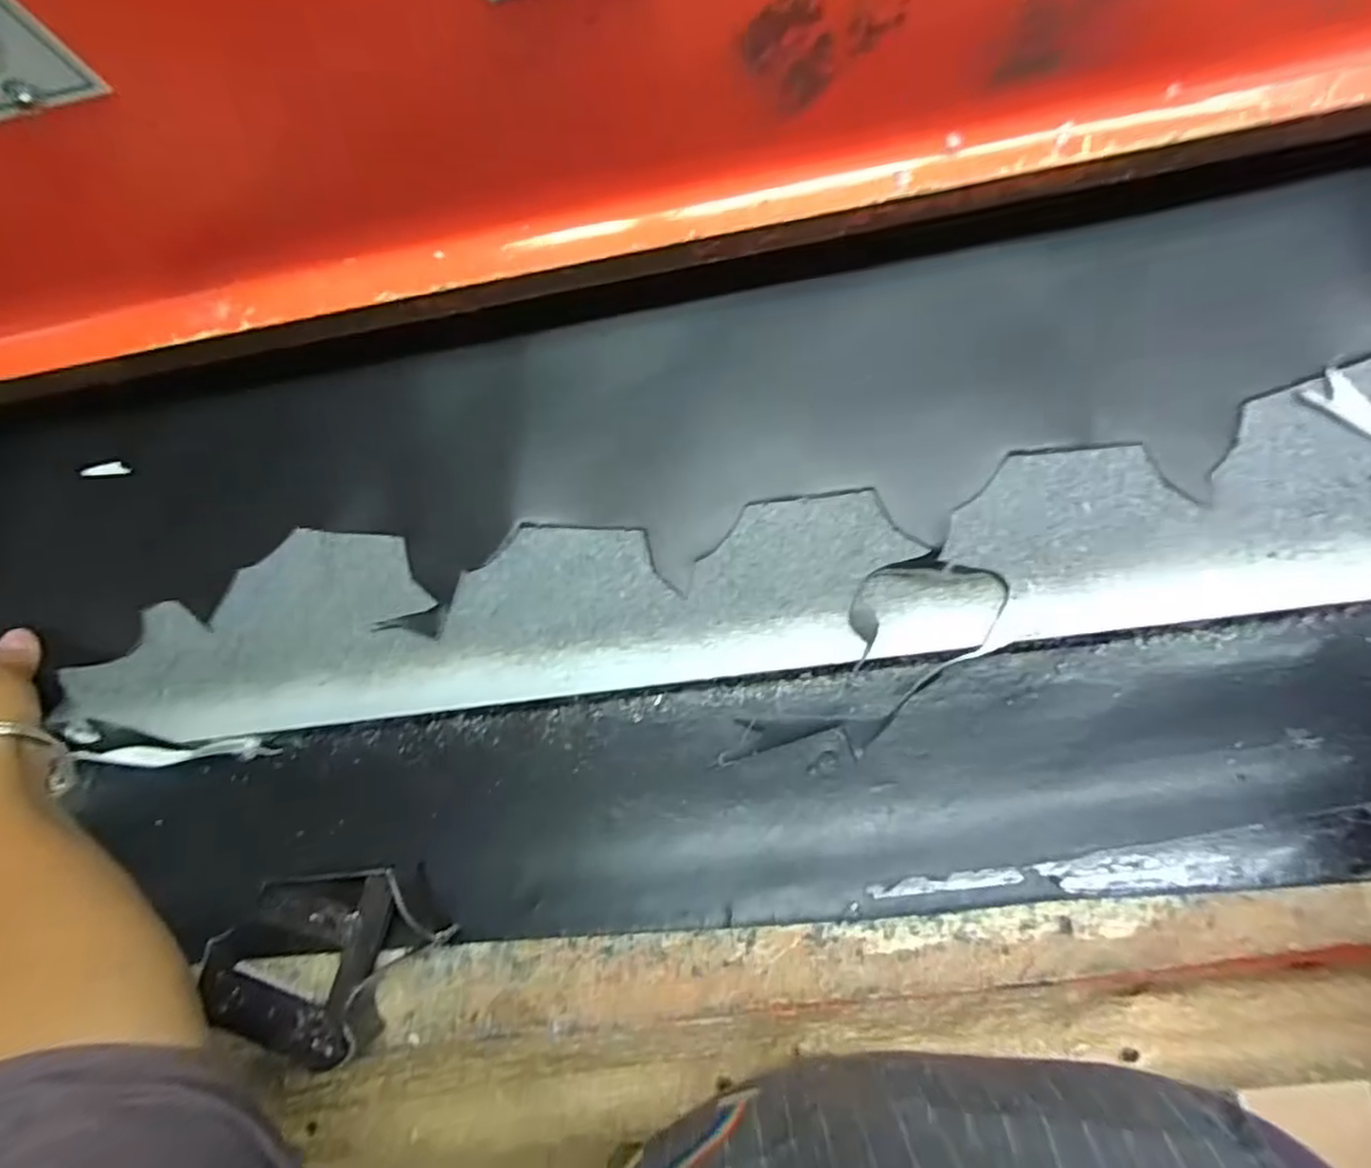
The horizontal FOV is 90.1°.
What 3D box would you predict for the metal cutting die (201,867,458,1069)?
[{"bbox_3d":[-0.213,0.221,0.412,0.132,0.045,0.105,-45,82,1],"label":"metal cutting die"}]

